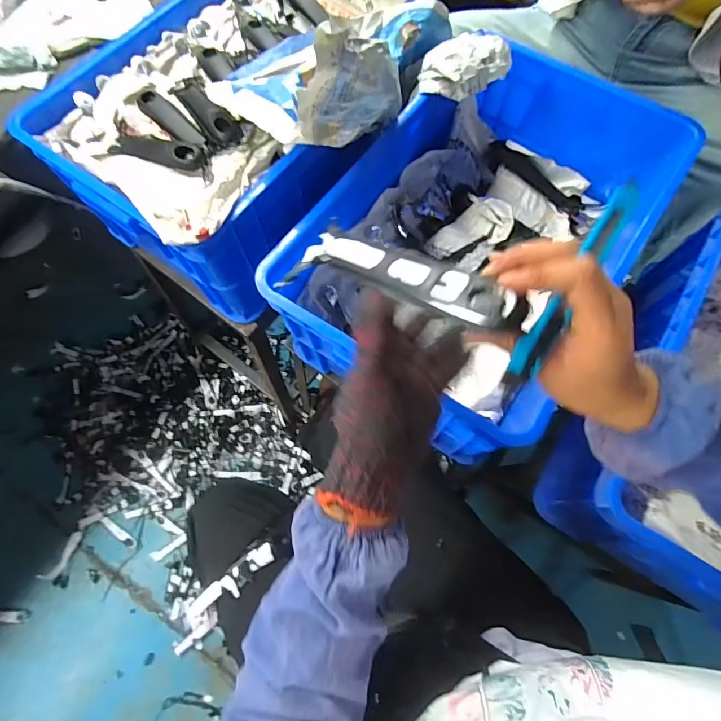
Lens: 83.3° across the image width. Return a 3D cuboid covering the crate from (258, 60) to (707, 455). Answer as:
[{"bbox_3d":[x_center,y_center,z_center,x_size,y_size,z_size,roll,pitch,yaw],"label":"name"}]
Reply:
[{"bbox_3d":[0.170,-0.175,0.577,0.341,0.176,0.528,34,75,11],"label":"crate"}]

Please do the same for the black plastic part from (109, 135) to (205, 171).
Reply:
[{"bbox_3d":[-0.278,-0.288,0.548,0.134,0.027,0.032,18,73,7],"label":"black plastic part"}]

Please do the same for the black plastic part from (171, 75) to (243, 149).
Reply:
[{"bbox_3d":[-0.219,-0.359,0.572,0.046,0.025,0.162,-34,74,-10],"label":"black plastic part"}]

